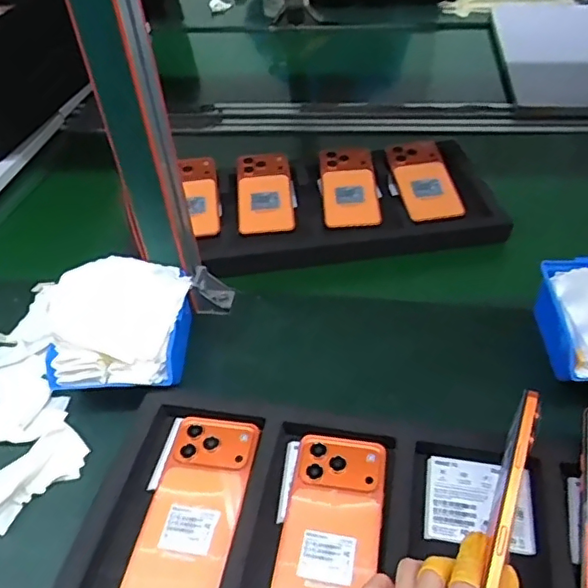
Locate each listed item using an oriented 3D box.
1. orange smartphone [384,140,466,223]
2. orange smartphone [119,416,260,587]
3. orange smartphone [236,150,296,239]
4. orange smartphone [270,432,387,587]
[{"bbox_3d":[0.183,-0.162,0.811,0.074,0.013,0.163,-17,57,10],"label":"orange smartphone"},{"bbox_3d":[-0.083,0.175,0.476,0.075,0.010,0.162,5,44,11],"label":"orange smartphone"},{"bbox_3d":[-0.043,-0.149,0.822,0.078,0.010,0.178,-8,54,3],"label":"orange smartphone"},{"bbox_3d":[0.028,0.186,0.453,0.077,0.009,0.162,5,43,11],"label":"orange smartphone"}]

